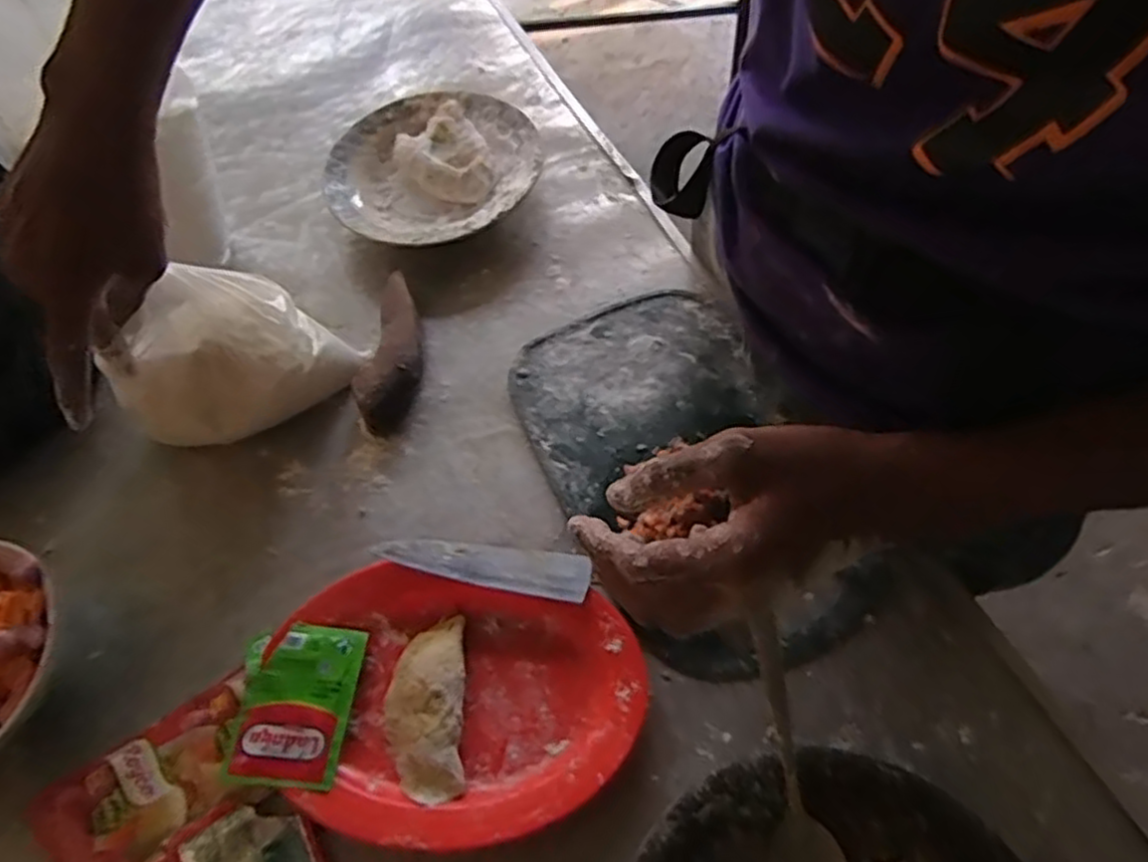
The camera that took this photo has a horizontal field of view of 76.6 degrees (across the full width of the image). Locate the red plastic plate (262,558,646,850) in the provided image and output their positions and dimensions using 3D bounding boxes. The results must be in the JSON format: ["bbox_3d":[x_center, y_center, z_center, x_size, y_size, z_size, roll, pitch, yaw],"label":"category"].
[{"bbox_3d":[-0.070,0.160,0.432,0.208,0.023,0.149,5,61,8],"label":"red plastic plate"}]

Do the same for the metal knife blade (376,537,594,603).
[{"bbox_3d":[-0.058,0.085,0.469,0.134,0.008,0.031,7,51,7],"label":"metal knife blade"}]

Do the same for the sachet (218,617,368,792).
[{"bbox_3d":[-0.169,0.162,0.437,0.068,0.010,0.090,2,61,6],"label":"sachet"}]

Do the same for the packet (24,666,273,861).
[{"bbox_3d":[-0.247,0.211,0.425,0.127,0.015,0.080,-31,62,-13],"label":"packet"}]

